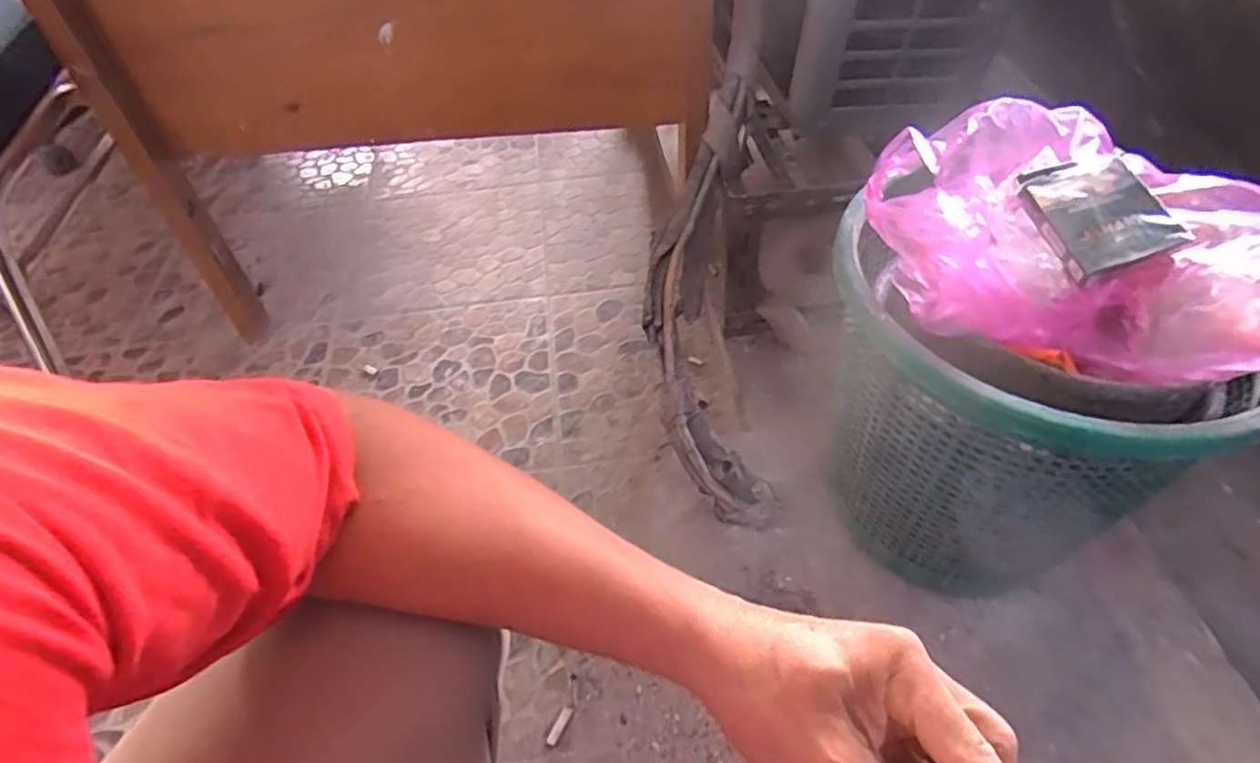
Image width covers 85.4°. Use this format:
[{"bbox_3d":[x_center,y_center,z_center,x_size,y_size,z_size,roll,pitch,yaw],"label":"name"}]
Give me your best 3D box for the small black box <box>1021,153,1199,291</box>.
[{"bbox_3d":[0.319,-0.114,0.466,0.068,0.015,0.091,-20,60,9],"label":"small black box"}]

